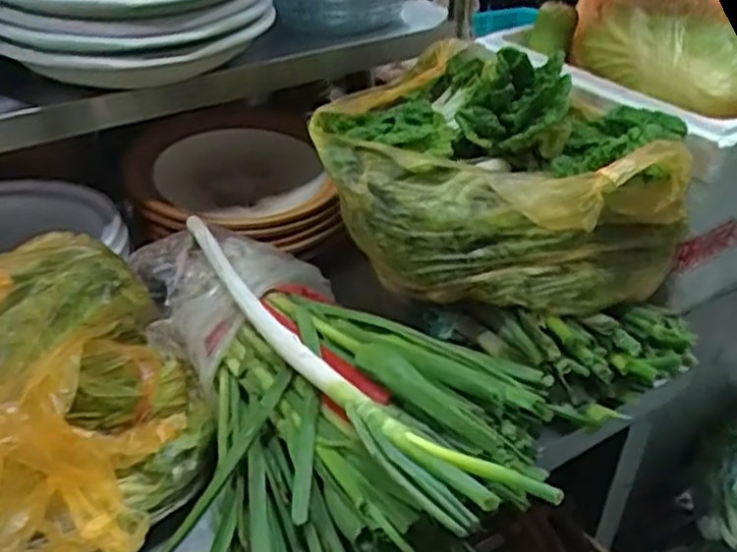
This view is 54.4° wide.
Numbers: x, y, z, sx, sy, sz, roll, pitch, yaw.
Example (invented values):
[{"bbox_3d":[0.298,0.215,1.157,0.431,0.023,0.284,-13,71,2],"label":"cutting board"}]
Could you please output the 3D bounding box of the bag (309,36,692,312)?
[{"bbox_3d":[0.148,-0.115,0.858,0.421,0.201,0.236,18,40,23],"label":"bag"}]

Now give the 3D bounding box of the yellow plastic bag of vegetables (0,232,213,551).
[{"bbox_3d":[-0.315,0.112,0.684,0.279,0.166,0.317,-23,42,-28],"label":"yellow plastic bag of vegetables"}]

